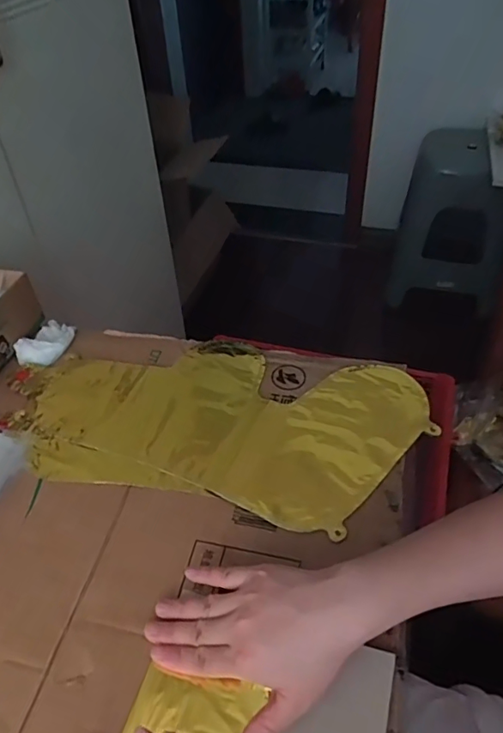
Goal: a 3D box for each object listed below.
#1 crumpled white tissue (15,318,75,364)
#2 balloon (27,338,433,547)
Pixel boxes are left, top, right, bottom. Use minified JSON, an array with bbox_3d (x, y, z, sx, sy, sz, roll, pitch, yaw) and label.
[{"bbox_3d":[-0.241,-0.031,0.607,0.052,0.022,0.065,6,45,9],"label":"crumpled white tissue"},{"bbox_3d":[-0.030,0.046,0.533,0.388,0.014,0.205,9,45,12],"label":"balloon"}]

